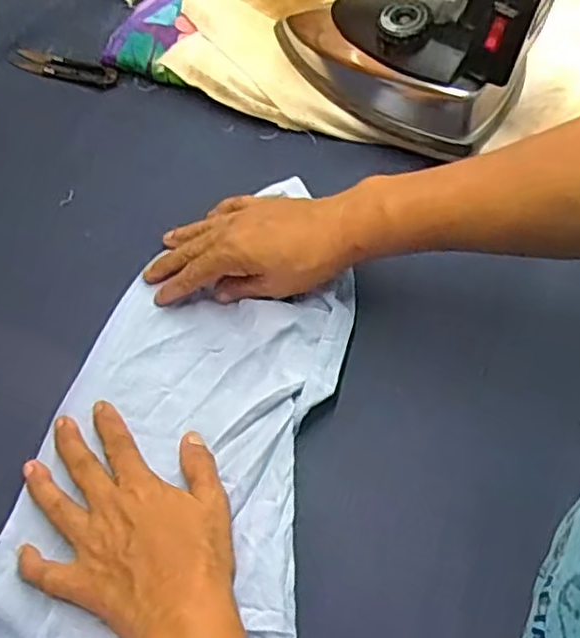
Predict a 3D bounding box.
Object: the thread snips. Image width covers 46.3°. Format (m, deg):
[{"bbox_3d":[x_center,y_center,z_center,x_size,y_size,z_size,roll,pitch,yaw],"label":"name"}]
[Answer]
[{"bbox_3d":[-0.196,-0.216,0.579,0.105,0.009,0.023,22,66,14],"label":"thread snips"}]

